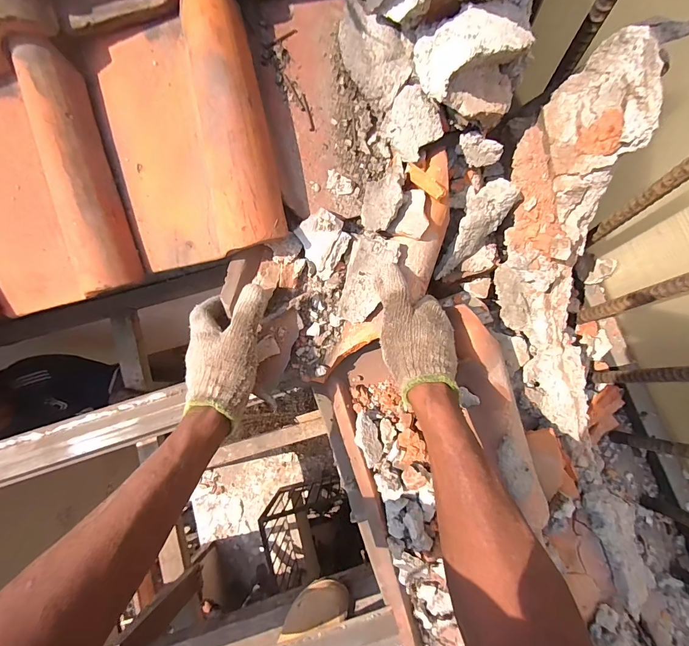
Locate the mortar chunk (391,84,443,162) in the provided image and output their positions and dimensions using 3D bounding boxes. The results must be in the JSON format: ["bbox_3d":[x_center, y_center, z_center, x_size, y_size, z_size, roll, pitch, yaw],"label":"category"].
[{"bbox_3d":[0.072,-0.212,0.386,0.056,0.036,0.056,42,110,-12],"label":"mortar chunk"}]

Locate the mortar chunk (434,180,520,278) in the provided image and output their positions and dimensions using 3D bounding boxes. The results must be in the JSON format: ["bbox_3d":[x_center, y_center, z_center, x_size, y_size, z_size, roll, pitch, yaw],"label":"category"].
[{"bbox_3d":[0.159,-0.116,0.450,0.051,0.038,0.133,30,123,6],"label":"mortar chunk"}]

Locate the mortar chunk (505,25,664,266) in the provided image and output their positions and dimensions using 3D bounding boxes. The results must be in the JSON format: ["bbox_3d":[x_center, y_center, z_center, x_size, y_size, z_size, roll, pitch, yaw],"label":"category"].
[{"bbox_3d":[0.262,-0.183,0.402,0.112,0.080,0.230,12,119,3],"label":"mortar chunk"}]

